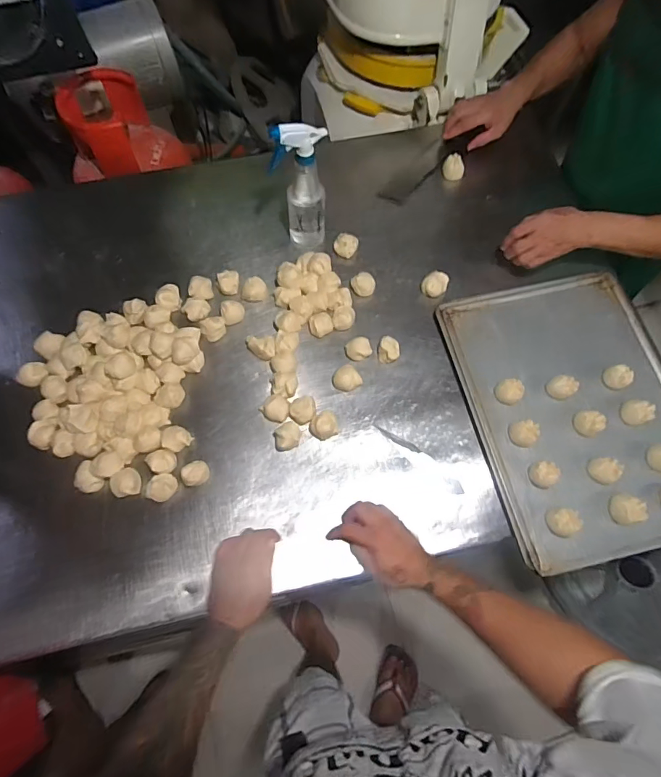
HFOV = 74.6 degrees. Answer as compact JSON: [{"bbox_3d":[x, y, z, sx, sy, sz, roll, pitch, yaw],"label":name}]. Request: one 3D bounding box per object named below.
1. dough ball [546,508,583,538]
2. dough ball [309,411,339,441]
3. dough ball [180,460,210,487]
[{"bbox_3d":[0.349,0.200,0.647,0.040,0.023,0.040,1,70,-1],"label":"dough ball"},{"bbox_3d":[-0.010,0.063,0.722,0.047,0.032,0.040,-23,72,-9],"label":"dough ball"},{"bbox_3d":[-0.214,0.135,0.690,0.040,0.036,0.035,-28,73,-11],"label":"dough ball"}]

